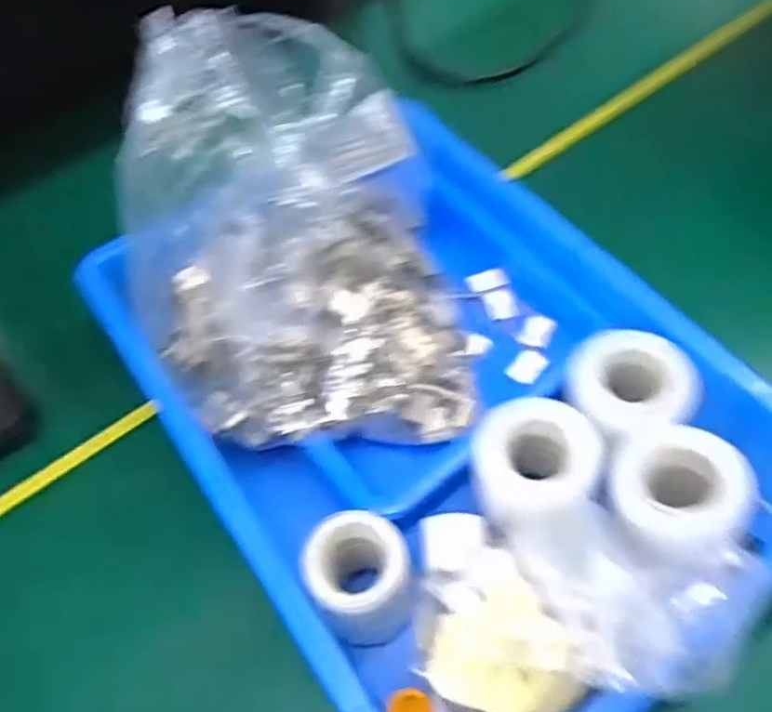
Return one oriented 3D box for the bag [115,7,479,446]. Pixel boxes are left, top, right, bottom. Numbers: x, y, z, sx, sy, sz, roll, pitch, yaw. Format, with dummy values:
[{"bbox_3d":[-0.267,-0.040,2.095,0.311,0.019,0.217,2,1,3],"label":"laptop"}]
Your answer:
[{"bbox_3d":[-0.044,-0.054,0.356,0.164,0.181,0.117,-3,51,3],"label":"bag"}]

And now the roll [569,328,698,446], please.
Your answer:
[{"bbox_3d":[0.122,0.020,0.366,0.058,0.042,0.057,-3,51,3],"label":"roll"}]

